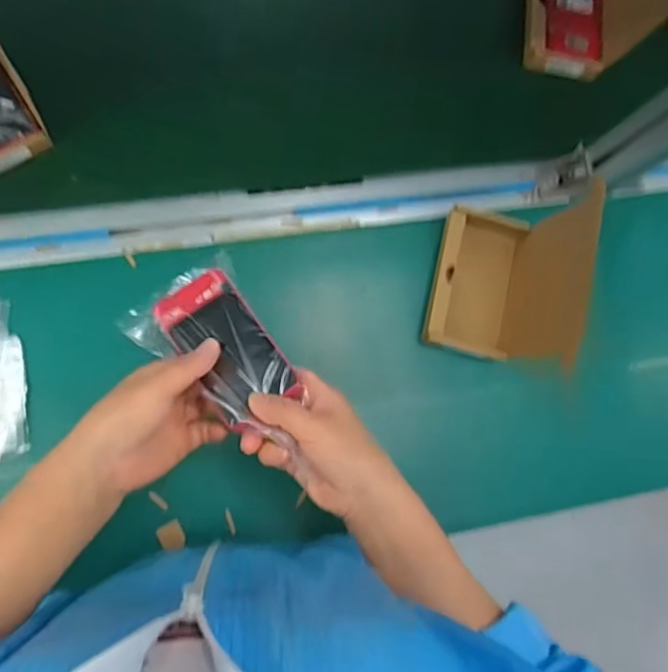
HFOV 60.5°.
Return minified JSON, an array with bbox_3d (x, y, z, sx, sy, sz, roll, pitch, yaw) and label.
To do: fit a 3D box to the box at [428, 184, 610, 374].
[{"bbox_3d":[0.152,-0.055,0.503,0.101,0.128,0.142,13,82,-6],"label":"box"}]

